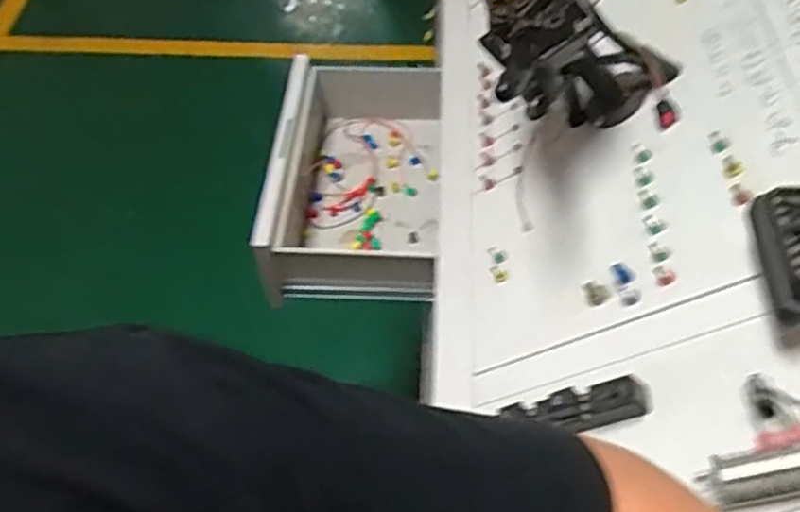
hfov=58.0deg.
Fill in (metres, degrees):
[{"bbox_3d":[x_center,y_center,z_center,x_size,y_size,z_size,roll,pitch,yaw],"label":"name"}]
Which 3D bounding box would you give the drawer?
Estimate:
[{"bbox_3d":[-0.063,-0.121,1.106,0.241,0.150,0.395,3,53,2],"label":"drawer"}]

